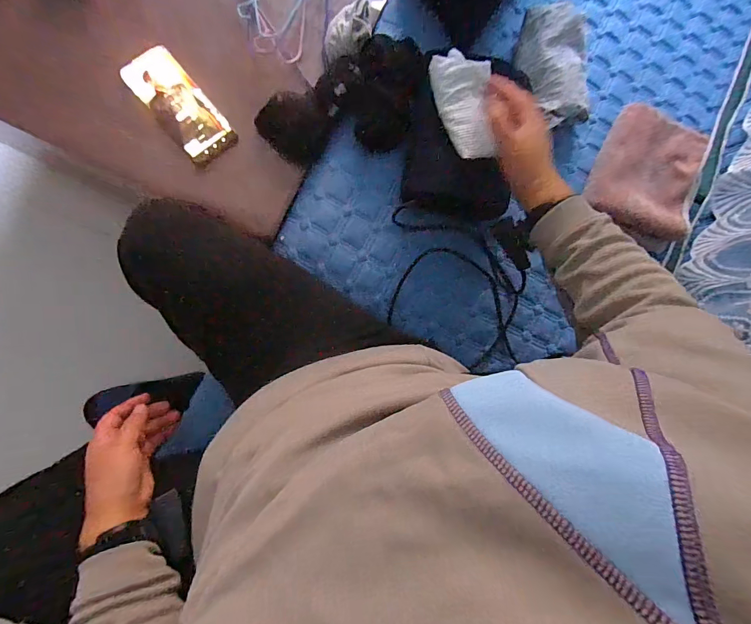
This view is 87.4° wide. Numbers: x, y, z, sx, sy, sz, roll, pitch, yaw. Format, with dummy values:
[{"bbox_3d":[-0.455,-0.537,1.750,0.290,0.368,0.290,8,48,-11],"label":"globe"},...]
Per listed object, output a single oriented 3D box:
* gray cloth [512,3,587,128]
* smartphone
[{"bbox_3d":[0.269,-0.375,0.612,0.106,0.059,0.184,-5,88,-9],"label":"gray cloth"},{"bbox_3d":[-0.272,-0.288,0.549,0.071,0.009,0.161,-41,97,-6],"label":"smartphone"}]

